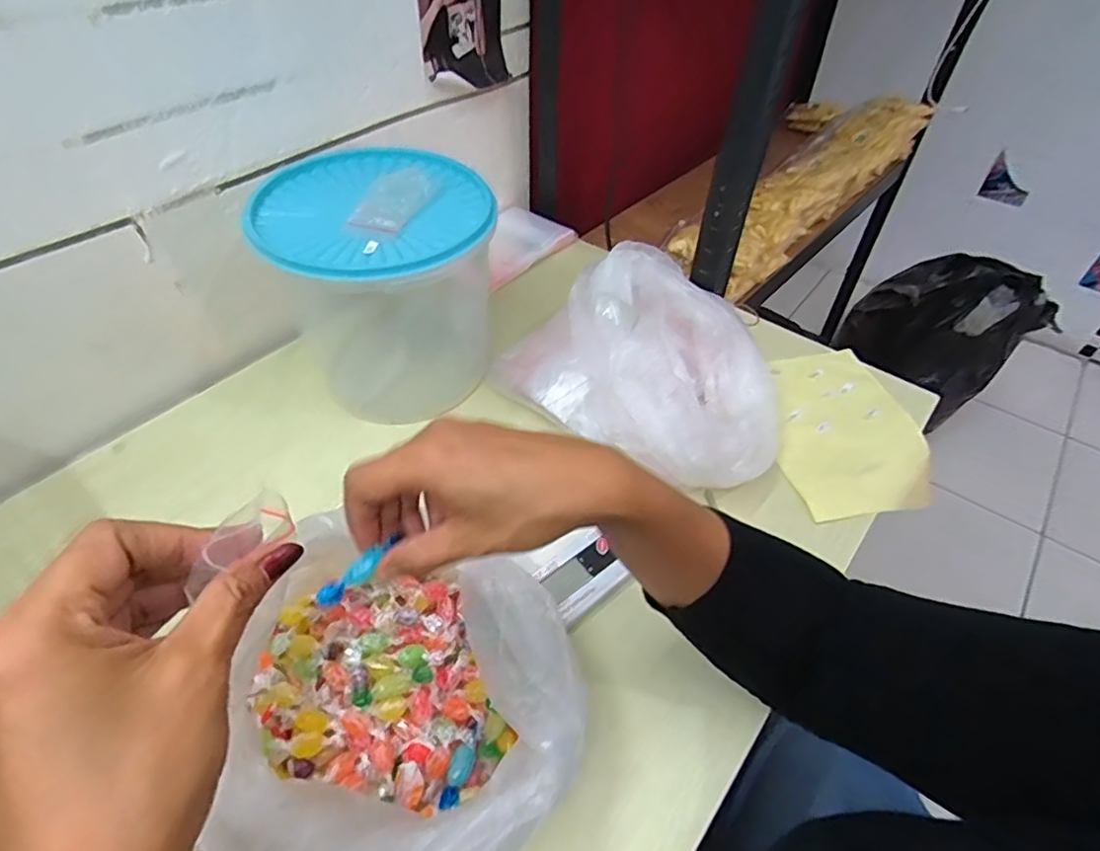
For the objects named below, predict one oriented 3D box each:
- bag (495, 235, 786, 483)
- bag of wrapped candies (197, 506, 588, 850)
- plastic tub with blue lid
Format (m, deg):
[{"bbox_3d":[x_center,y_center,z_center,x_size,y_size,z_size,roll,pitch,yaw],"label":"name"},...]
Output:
[{"bbox_3d":[0.091,-0.068,0.571,0.279,0.125,0.184,23,51,19],"label":"bag"},{"bbox_3d":[-0.082,0.181,0.363,0.200,0.103,0.173,-6,48,-7],"label":"bag of wrapped candies"},{"bbox_3d":[-0.158,-0.130,0.585,0.183,0.198,0.199,1,47,-1],"label":"plastic tub with blue lid"}]

